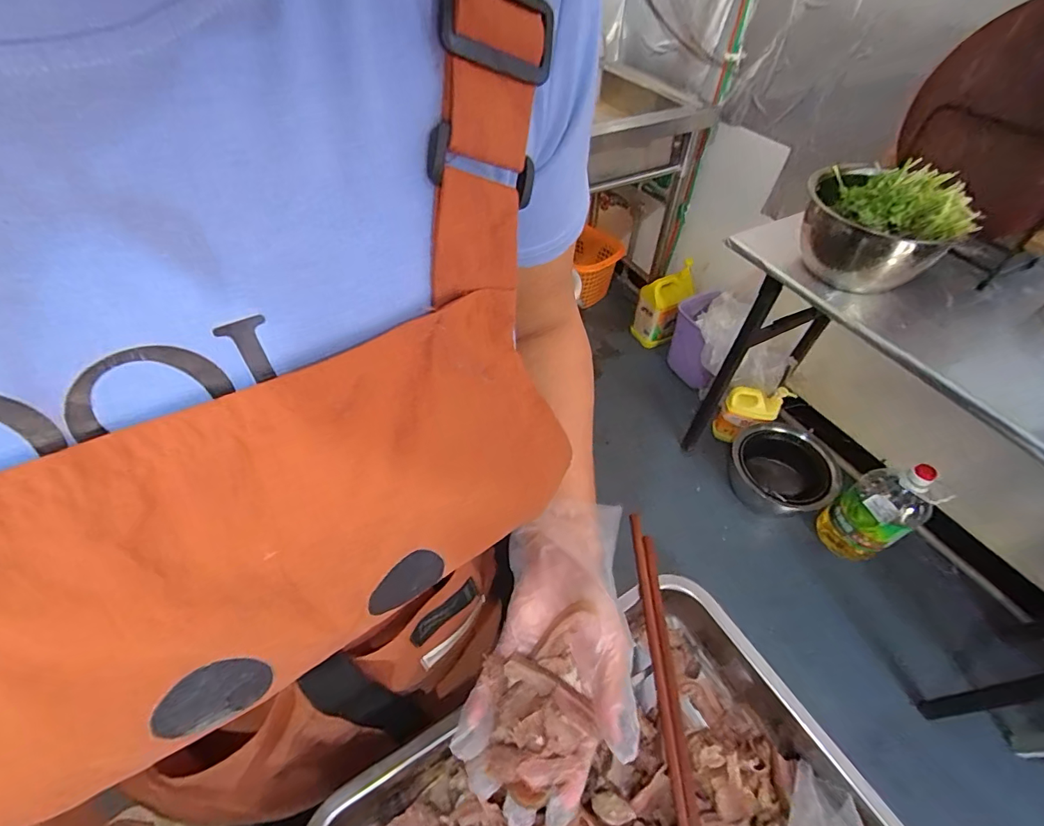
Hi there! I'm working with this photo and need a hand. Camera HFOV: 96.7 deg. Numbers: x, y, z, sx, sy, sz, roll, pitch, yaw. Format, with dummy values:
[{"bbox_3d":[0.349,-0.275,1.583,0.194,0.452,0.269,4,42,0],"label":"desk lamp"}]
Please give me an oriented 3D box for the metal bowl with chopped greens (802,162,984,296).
[{"bbox_3d":[0.660,-0.348,0.865,0.238,0.165,0.226,0,50,-1],"label":"metal bowl with chopped greens"}]

